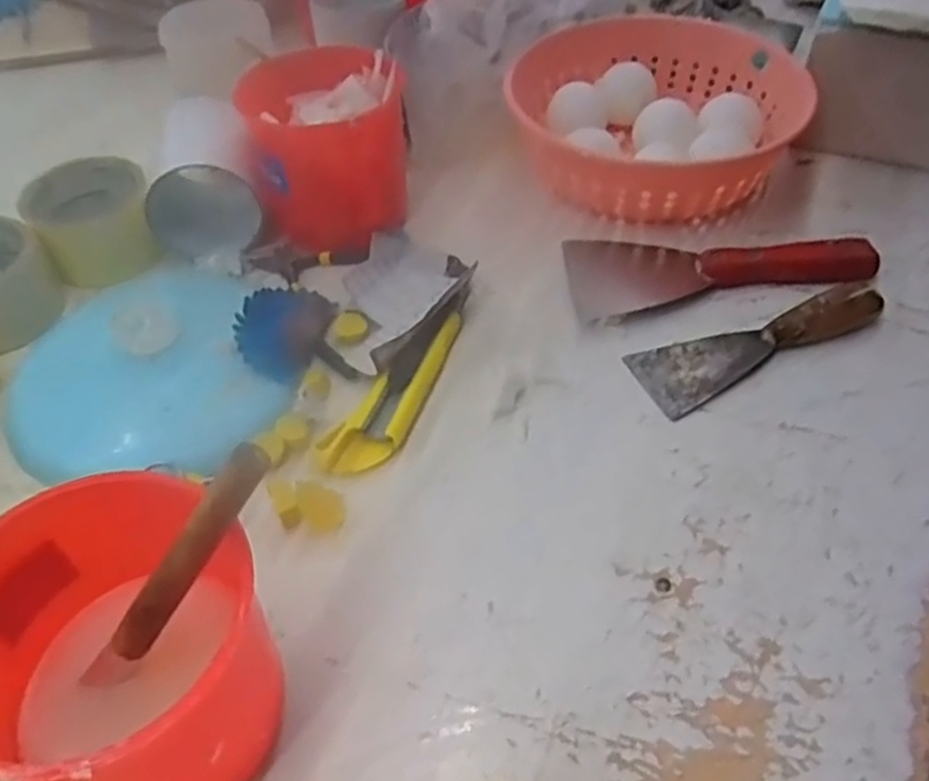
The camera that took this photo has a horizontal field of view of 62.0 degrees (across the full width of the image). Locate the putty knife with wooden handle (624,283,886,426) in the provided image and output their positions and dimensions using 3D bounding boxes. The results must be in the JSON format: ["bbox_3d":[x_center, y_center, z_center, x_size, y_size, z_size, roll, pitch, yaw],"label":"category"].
[{"bbox_3d":[0.190,-0.038,0.504,0.171,0.019,0.054,-23,51,-18],"label":"putty knife with wooden handle"}]

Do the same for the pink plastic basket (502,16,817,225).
[{"bbox_3d":[0.158,-0.217,0.624,0.219,0.069,0.215,1,48,3],"label":"pink plastic basket"}]

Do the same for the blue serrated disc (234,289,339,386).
[{"bbox_3d":[-0.120,-0.039,0.507,0.056,0.008,0.074,25,55,-14],"label":"blue serrated disc"}]

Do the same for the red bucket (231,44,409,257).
[{"bbox_3d":[-0.096,-0.176,0.563,0.105,0.110,0.102,-1,48,1],"label":"red bucket"}]

